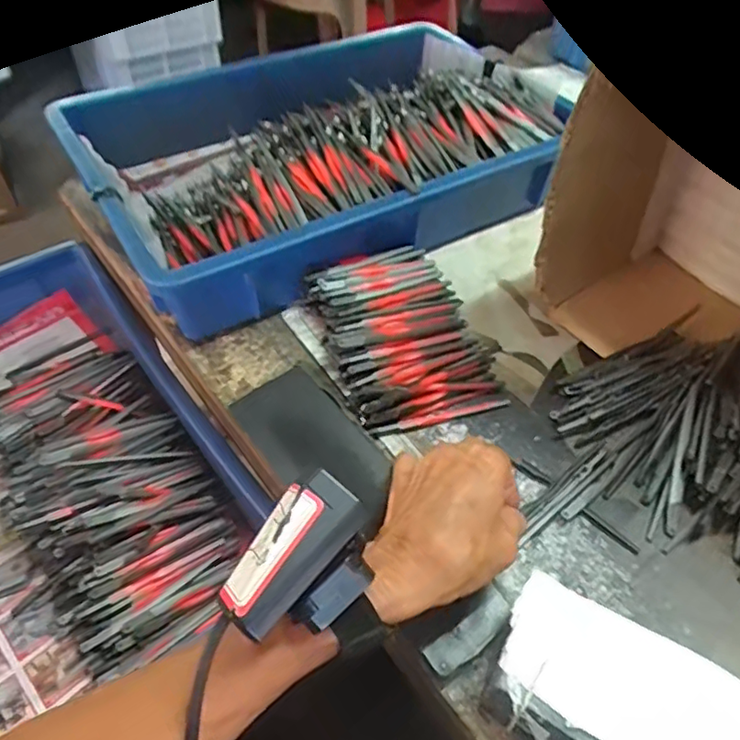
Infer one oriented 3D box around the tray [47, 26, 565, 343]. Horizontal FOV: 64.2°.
[{"bbox_3d":[-0.040,-0.202,0.537,0.402,0.090,0.281,-24,55,-20],"label":"tray"}]

